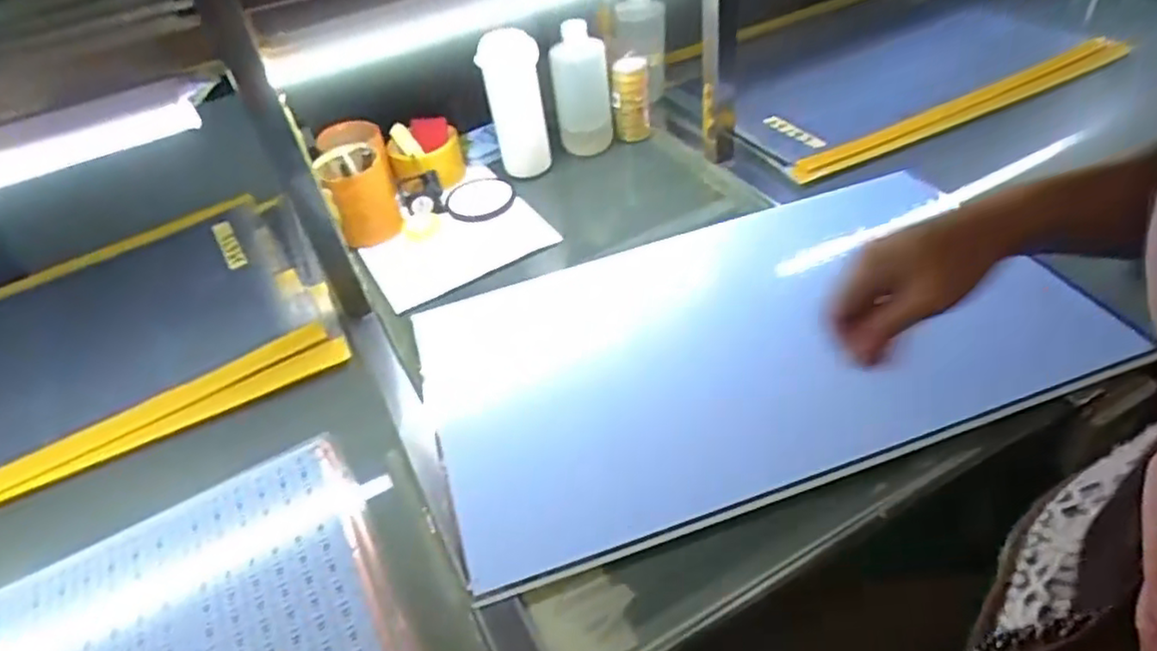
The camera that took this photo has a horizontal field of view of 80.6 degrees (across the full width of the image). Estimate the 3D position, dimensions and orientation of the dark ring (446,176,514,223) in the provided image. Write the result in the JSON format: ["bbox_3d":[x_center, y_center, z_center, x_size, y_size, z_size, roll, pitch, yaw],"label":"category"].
[{"bbox_3d":[-0.135,-0.176,0.913,0.092,0.018,0.098,-3,48,3],"label":"dark ring"}]

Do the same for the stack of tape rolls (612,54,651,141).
[{"bbox_3d":[0.076,-0.326,0.976,0.052,0.109,0.041,-3,44,5],"label":"stack of tape rolls"}]

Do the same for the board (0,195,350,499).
[{"bbox_3d":[-0.611,0.049,0.744,0.642,0.063,0.401,-25,46,-17],"label":"board"}]

